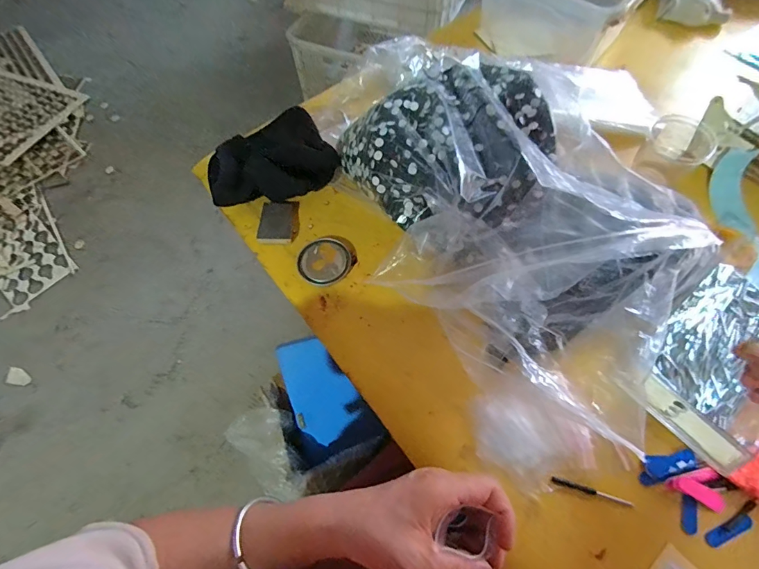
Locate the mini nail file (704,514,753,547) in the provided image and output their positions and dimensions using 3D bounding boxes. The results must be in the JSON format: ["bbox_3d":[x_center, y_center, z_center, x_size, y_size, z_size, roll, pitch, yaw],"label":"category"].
[{"bbox_3d":[0.326,0.230,0.375,0.048,0.004,0.012,-21,64,-7],"label":"mini nail file"}]

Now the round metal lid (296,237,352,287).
[{"bbox_3d":[-0.070,-0.030,0.520,0.066,0.015,0.068,-1,63,3],"label":"round metal lid"}]

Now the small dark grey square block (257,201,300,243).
[{"bbox_3d":[-0.135,-0.085,0.551,0.053,0.017,0.065,1,63,4],"label":"small dark grey square block"}]

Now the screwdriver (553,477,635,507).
[{"bbox_3d":[0.207,0.202,0.392,0.077,0.004,0.006,14,65,10],"label":"screwdriver"}]

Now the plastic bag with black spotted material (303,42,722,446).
[{"bbox_3d":[0.119,-0.075,0.450,0.399,0.162,0.261,40,72,21],"label":"plastic bag with black spotted material"}]

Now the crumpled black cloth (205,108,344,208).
[{"bbox_3d":[-0.157,-0.173,0.574,0.173,0.049,0.114,-27,65,-10],"label":"crumpled black cloth"}]

